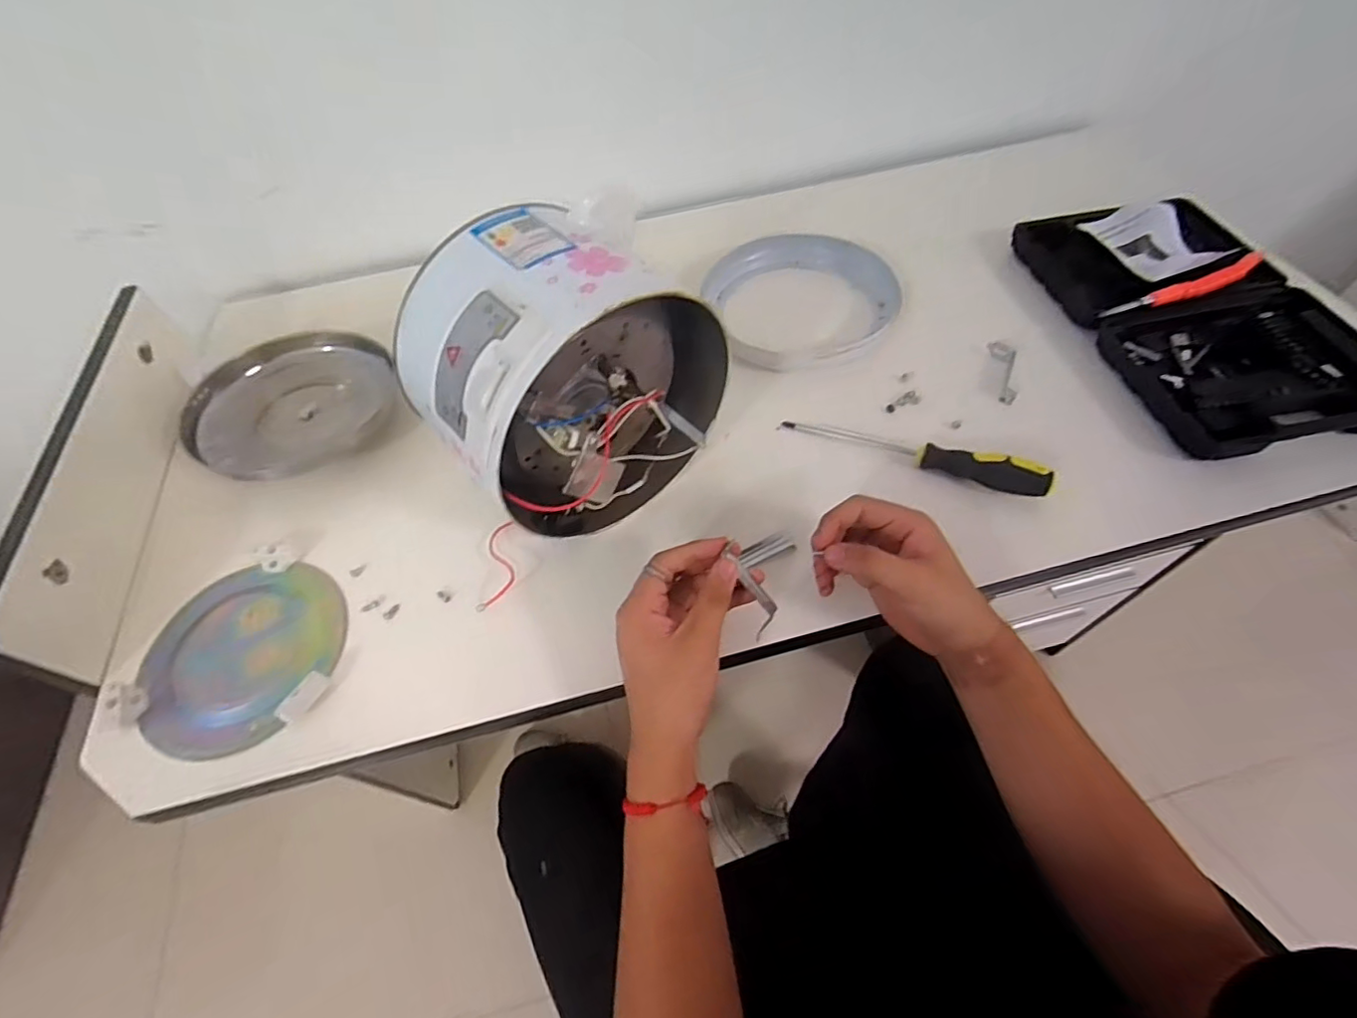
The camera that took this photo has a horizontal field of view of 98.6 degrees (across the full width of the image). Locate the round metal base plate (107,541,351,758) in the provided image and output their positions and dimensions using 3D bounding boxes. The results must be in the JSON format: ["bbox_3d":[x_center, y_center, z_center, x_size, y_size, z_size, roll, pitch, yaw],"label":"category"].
[{"bbox_3d":[-0.345,0.106,0.462,0.153,0.017,0.159,-2,56,2],"label":"round metal base plate"}]

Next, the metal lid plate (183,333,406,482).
[{"bbox_3d":[-0.375,-0.105,0.574,0.183,0.034,0.152,-29,63,-14],"label":"metal lid plate"}]

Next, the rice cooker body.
[{"bbox_3d":[-0.081,-0.095,0.453,0.154,0.208,0.210,33,63,23],"label":"rice cooker body"}]

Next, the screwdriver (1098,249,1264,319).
[{"bbox_3d":[0.487,-0.212,0.560,0.178,0.021,0.017,-18,57,-9],"label":"screwdriver"}]

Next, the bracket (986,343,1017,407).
[{"bbox_3d":[0.318,-0.133,0.567,0.021,0.016,0.083,5,56,6],"label":"bracket"}]

